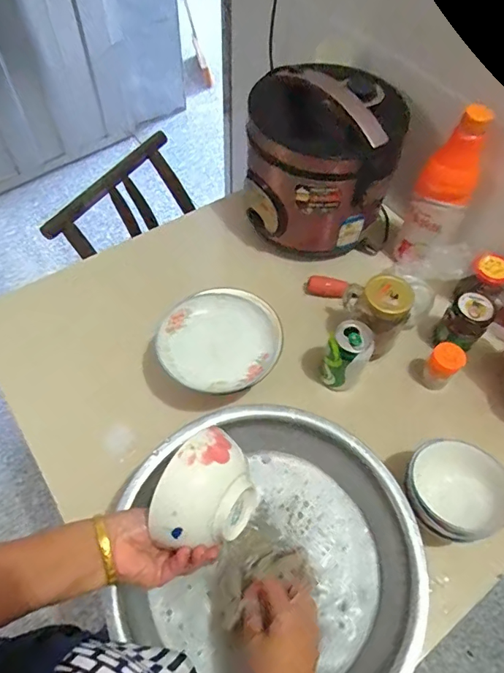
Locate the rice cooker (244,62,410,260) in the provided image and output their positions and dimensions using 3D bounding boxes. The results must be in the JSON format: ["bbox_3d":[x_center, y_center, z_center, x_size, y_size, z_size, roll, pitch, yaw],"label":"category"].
[{"bbox_3d":[0.119,-0.303,0.827,0.233,0.229,0.226,11,57,5],"label":"rice cooker"}]

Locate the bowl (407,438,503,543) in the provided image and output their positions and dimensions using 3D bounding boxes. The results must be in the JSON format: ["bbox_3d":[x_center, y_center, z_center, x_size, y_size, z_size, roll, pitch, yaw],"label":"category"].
[{"bbox_3d":[0.256,0.197,0.592,0.115,0.074,0.121,1,57,-2],"label":"bowl"}]

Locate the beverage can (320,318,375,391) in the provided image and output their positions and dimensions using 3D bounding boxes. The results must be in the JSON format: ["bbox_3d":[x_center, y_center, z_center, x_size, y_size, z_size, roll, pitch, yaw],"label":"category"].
[{"bbox_3d":[0.142,0.037,0.711,0.063,0.124,0.065,1,57,-2],"label":"beverage can"}]

